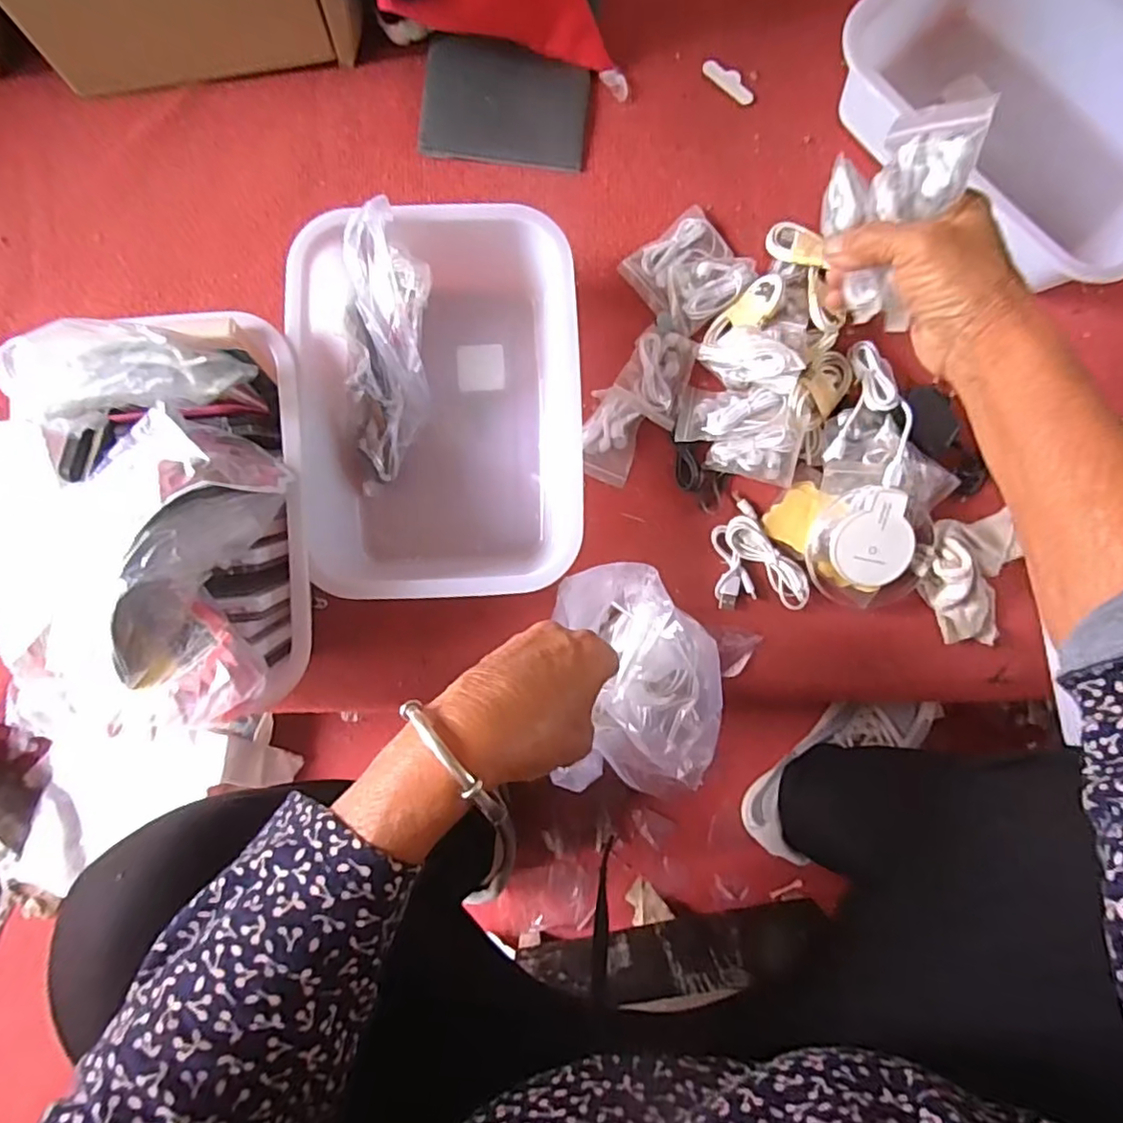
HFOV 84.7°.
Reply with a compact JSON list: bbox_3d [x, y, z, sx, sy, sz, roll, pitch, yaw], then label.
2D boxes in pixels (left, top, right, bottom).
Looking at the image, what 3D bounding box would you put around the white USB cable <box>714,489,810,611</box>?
[{"bbox_3d":[0.165,-0.008,0.510,0.074,0.010,0.092,-2,86,0],"label":"white USB cable"}]

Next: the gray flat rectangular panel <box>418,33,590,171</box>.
[{"bbox_3d":[-0.049,-0.400,0.537,0.143,0.008,0.106,7,87,1],"label":"gray flat rectangular panel"}]

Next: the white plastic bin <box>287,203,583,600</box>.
[{"bbox_3d":[-0.090,-0.117,0.483,0.204,0.081,0.281,-4,86,0],"label":"white plastic bin"}]

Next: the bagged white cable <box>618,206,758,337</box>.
[{"bbox_3d":[0.111,-0.249,0.524,0.085,0.015,0.089,-39,87,-2],"label":"bagged white cable"}]

